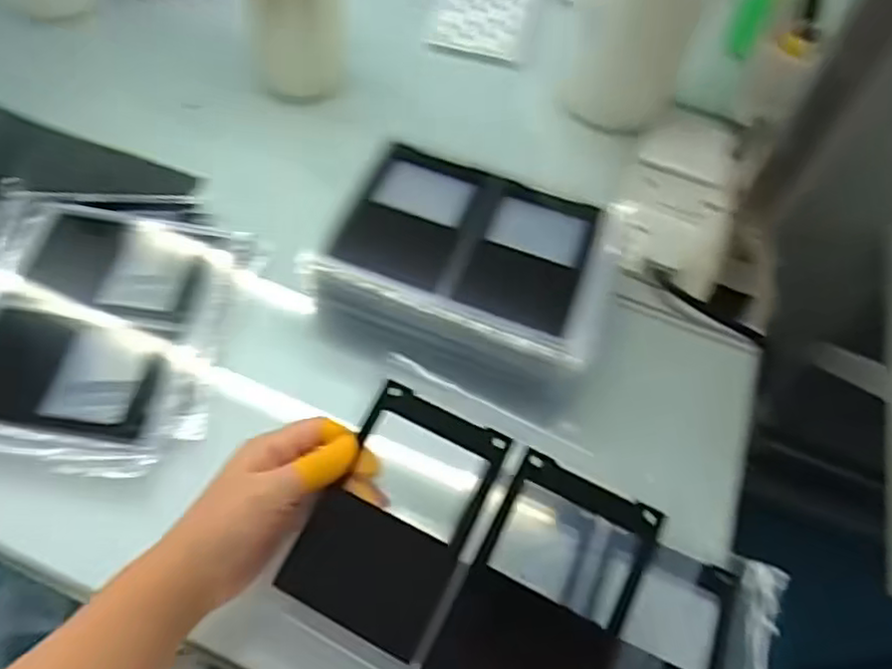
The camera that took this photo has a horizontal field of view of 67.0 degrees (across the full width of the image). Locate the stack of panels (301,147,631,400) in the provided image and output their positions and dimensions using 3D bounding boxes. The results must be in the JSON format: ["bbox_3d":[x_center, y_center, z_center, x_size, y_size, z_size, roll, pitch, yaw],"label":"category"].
[{"bbox_3d":[0.023,-0.053,0.552,0.216,0.073,0.165,18,56,7],"label":"stack of panels"}]

